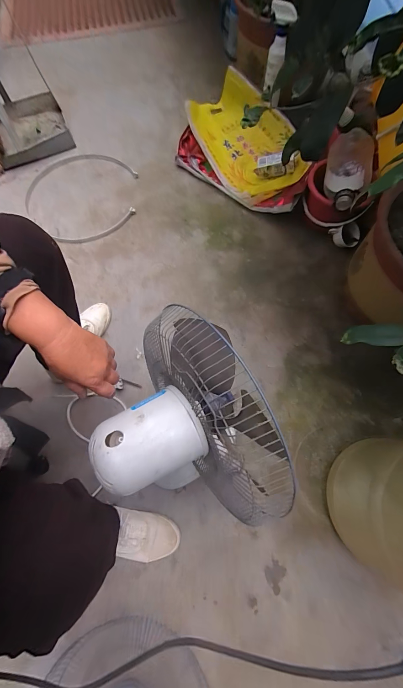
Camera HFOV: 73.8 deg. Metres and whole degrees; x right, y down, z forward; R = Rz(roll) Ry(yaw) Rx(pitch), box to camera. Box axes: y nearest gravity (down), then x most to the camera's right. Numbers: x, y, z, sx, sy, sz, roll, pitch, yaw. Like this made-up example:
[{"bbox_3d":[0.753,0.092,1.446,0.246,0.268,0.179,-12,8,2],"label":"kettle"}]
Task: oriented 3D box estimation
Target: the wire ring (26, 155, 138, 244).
[{"bbox_3d":[-0.429,-0.546,0.980,0.417,0.022,0.391,-1,72,3],"label":"wire ring"}]

